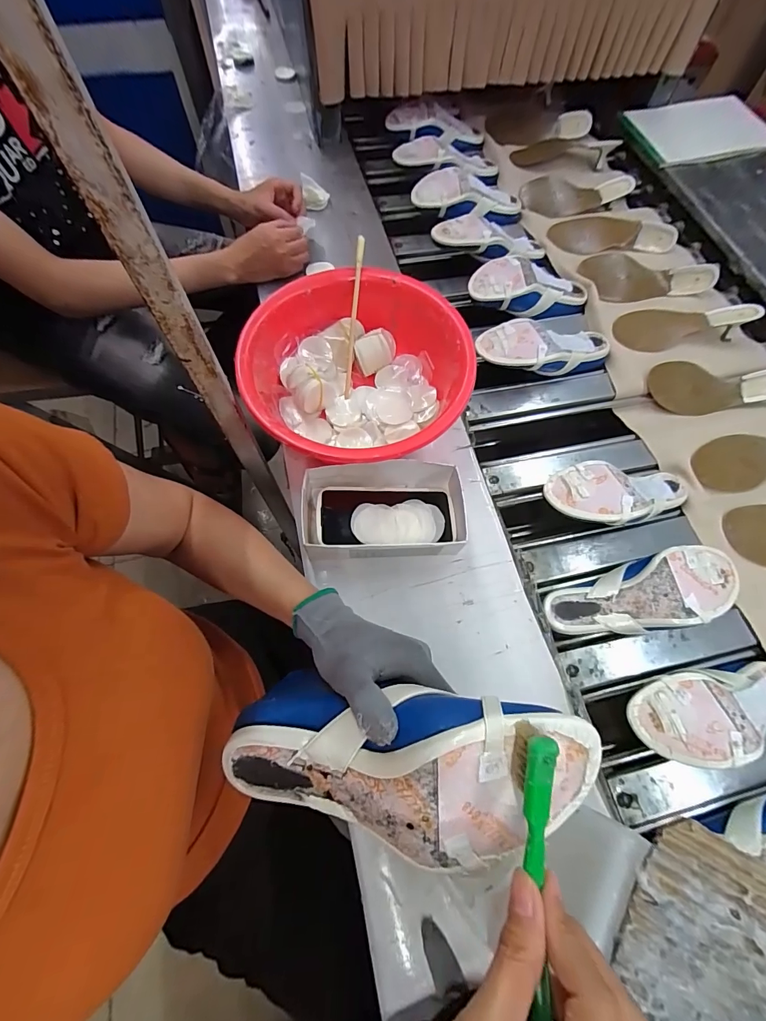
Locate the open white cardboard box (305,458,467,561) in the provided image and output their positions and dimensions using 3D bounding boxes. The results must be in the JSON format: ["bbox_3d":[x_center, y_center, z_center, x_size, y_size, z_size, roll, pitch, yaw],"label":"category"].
[{"bbox_3d":[0.001,0.001,0.492,0.197,0.053,0.107,-2,68,-3],"label":"open white cardboard box"}]

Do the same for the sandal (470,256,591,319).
[{"bbox_3d":[0.252,-0.386,0.697,0.221,0.054,0.089,-3,66,-20],"label":"sandal"}]

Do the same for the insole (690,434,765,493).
[{"bbox_3d":[0.571,-0.088,0.590,0.219,0.047,0.091,-10,69,-6],"label":"insole"}]

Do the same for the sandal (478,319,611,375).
[{"bbox_3d":[0.257,-0.250,0.635,0.230,0.050,0.086,-3,66,-17],"label":"sandal"}]

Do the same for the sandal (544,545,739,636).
[{"bbox_3d":[0.311,0.103,0.487,0.228,0.053,0.087,-18,67,8],"label":"sandal"}]

